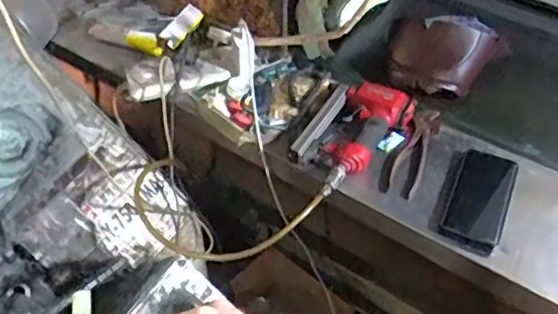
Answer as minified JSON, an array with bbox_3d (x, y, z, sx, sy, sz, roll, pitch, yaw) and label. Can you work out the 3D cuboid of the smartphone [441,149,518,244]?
[{"bbox_3d":[0.278,0.050,0.808,0.074,0.007,0.139,18,60,16],"label":"smartphone"}]

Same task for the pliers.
[{"bbox_3d":[0.197,-0.009,0.881,0.055,0.020,0.172,19,50,17],"label":"pliers"}]

